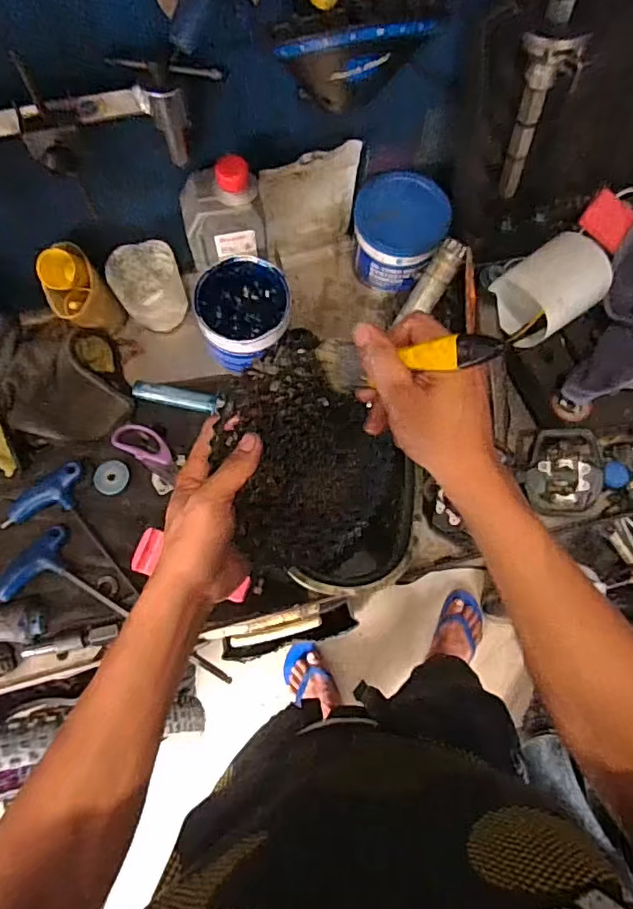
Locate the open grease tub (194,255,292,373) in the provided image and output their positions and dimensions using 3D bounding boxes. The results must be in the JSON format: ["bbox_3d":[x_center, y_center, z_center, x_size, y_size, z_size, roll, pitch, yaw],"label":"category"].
[{"bbox_3d":[-0.079,-0.153,0.616,0.100,0.074,0.108,-26,74,-8],"label":"open grease tub"}]

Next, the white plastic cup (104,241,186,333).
[{"bbox_3d":[-0.186,-0.186,0.626,0.073,0.086,0.053,-24,74,-7],"label":"white plastic cup"}]

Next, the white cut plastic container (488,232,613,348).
[{"bbox_3d":[0.256,-0.179,0.608,0.111,0.072,0.087,-34,75,-10],"label":"white cut plastic container"}]

